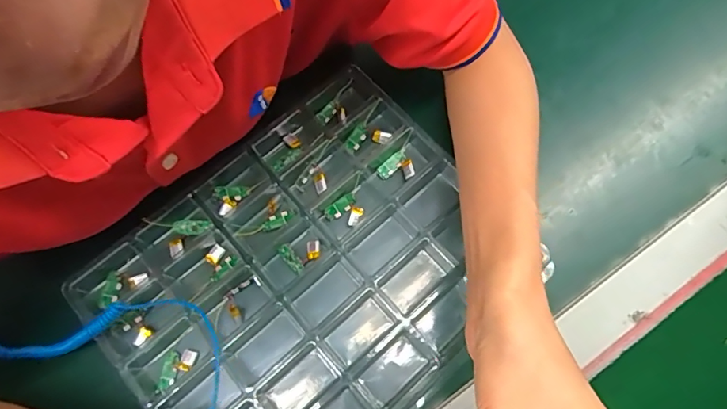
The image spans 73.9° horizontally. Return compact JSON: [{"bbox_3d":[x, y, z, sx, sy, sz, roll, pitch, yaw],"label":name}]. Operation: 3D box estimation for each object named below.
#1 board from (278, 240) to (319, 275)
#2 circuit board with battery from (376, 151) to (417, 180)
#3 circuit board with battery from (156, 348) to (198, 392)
[{"bbox_3d":[-0.050,0.037,0.385,0.030,0.006,0.025,-41,75,-11],"label":"board"},{"bbox_3d":[0.027,-0.030,0.406,0.028,0.011,0.027,-33,74,-9],"label":"circuit board with battery"},{"bbox_3d":[-0.143,0.122,0.363,0.036,0.005,0.019,-39,75,-10],"label":"circuit board with battery"}]

